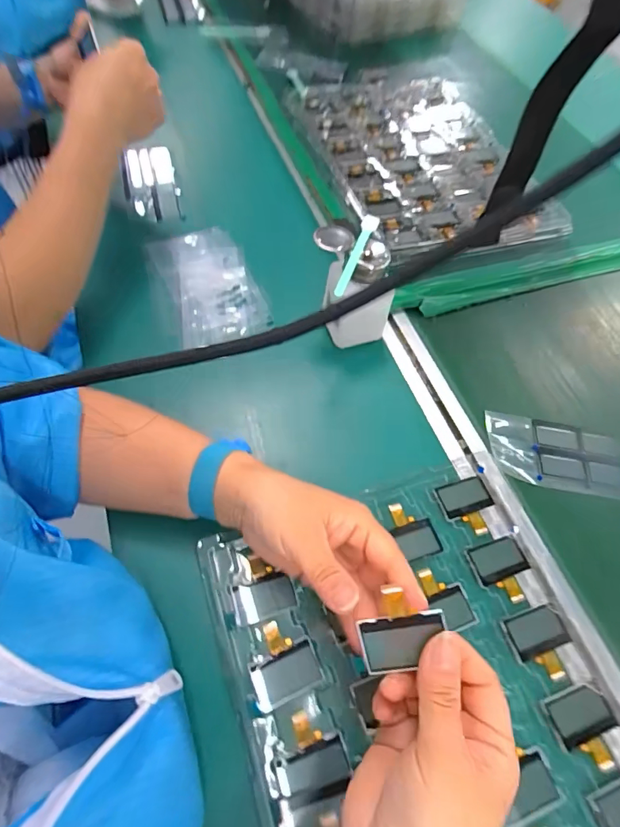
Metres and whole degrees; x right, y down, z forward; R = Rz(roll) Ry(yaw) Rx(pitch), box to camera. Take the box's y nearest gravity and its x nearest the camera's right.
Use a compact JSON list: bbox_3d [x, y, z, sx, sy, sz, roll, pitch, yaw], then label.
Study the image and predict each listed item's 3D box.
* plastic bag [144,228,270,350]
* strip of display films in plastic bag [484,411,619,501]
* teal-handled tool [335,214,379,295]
[{"bbox_3d":[-0.114,-0.137,0.505,0.101,0.034,0.176,-19,62,-15],"label":"plastic bag"},{"bbox_3d":[0.246,0.039,0.434,0.149,0.010,0.072,7,59,0],"label":"strip of display films in plastic bag"},{"bbox_3d":[0.043,-0.142,0.397,0.014,0.009,0.112,18,60,4],"label":"teal-handled tool"}]

